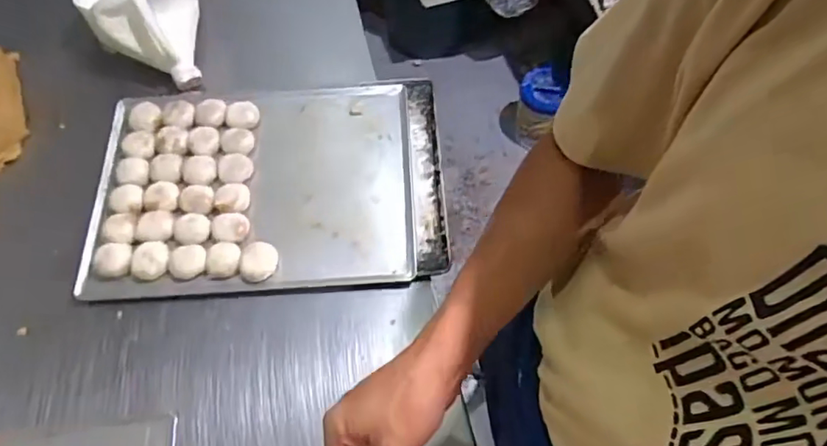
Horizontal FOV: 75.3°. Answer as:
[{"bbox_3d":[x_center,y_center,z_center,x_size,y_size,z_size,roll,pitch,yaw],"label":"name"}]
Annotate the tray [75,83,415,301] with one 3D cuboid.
[{"bbox_3d":[-0.247,-0.065,0.797,0.476,0.032,0.335,-2,63,0],"label":"tray"}]

